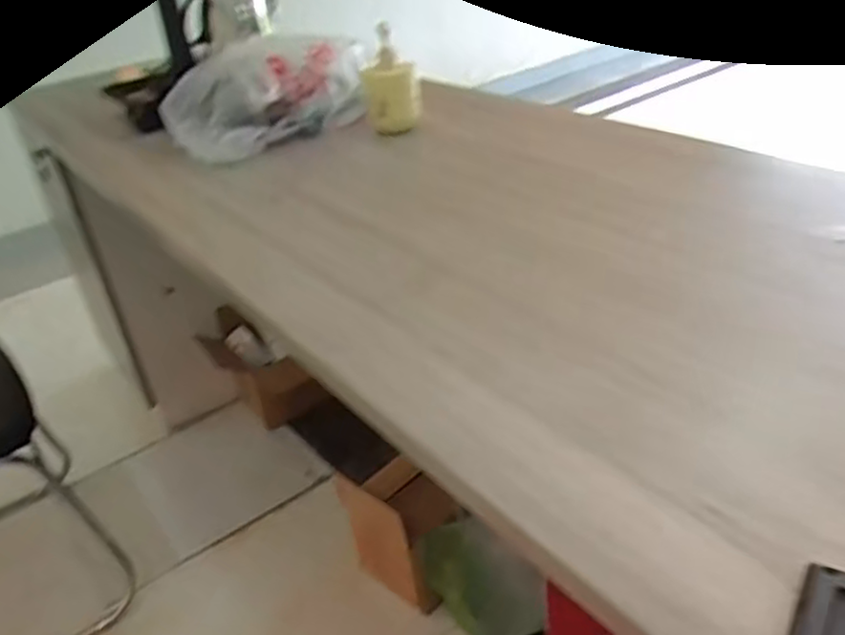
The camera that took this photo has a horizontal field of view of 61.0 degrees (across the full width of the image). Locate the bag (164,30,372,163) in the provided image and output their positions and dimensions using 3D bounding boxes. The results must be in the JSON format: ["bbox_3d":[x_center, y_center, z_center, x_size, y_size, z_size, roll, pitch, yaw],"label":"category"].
[{"bbox_3d":[-0.180,-0.282,0.905,0.170,0.110,0.237,7,34,20],"label":"bag"}]

